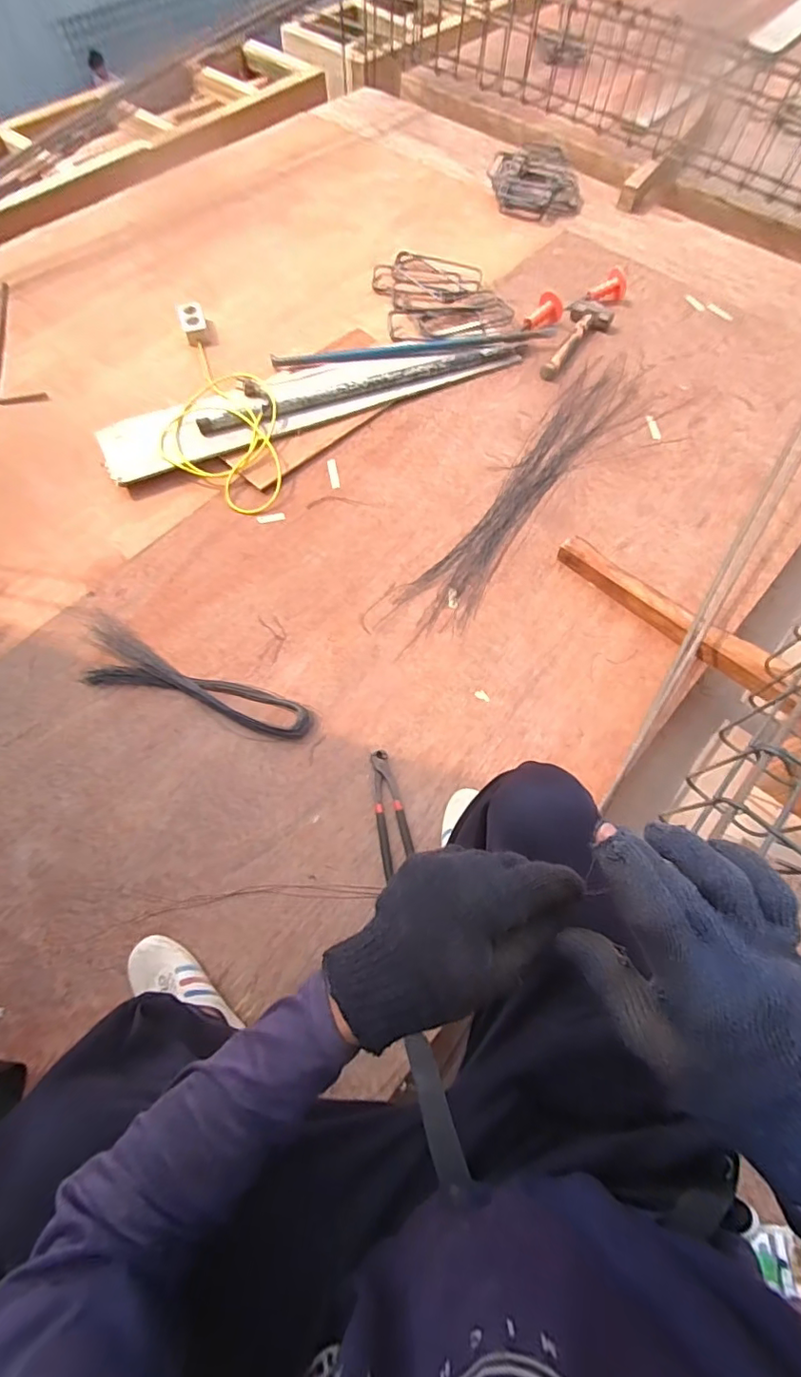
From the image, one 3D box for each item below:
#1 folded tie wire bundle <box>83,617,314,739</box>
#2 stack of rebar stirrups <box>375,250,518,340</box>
[{"bbox_3d":[-0.382,0.002,0.971,0.455,0.030,0.111,21,66,10],"label":"folded tie wire bundle"},{"bbox_3d":[0.111,-1.092,1.476,0.335,0.026,0.374,-11,65,-5],"label":"stack of rebar stirrups"}]

